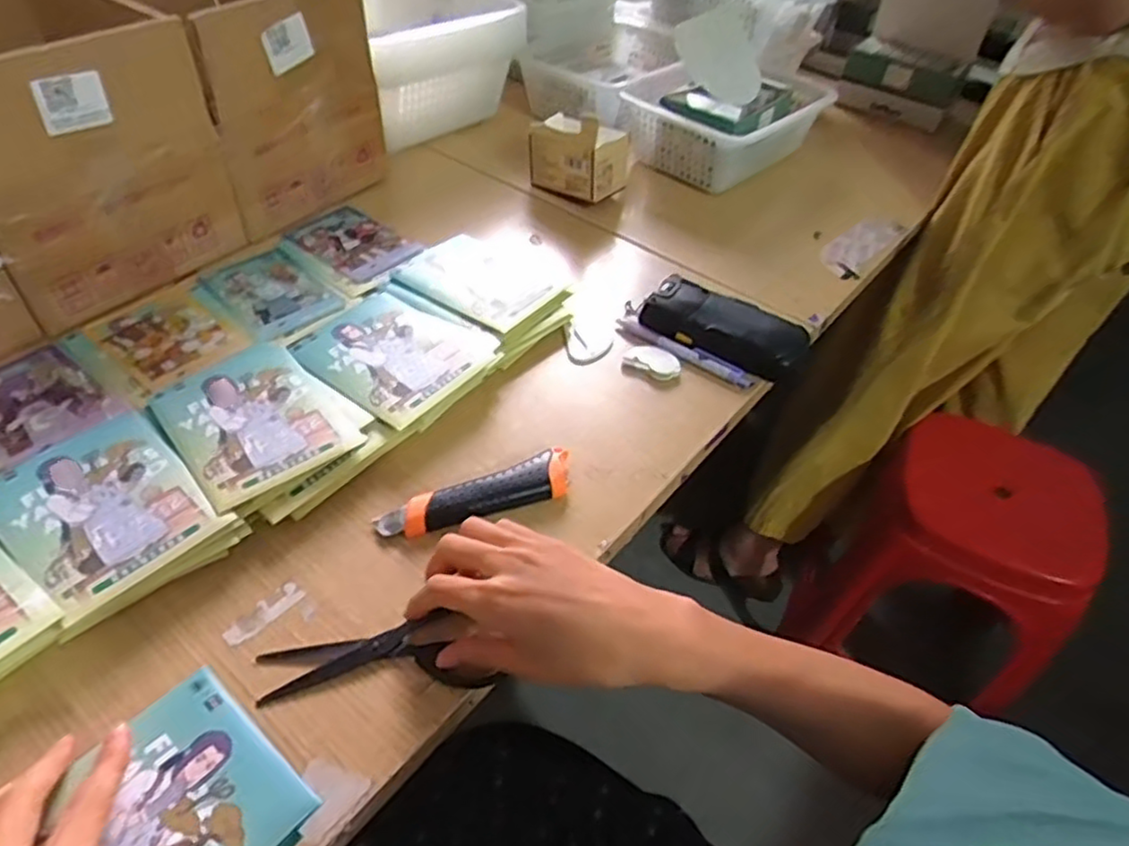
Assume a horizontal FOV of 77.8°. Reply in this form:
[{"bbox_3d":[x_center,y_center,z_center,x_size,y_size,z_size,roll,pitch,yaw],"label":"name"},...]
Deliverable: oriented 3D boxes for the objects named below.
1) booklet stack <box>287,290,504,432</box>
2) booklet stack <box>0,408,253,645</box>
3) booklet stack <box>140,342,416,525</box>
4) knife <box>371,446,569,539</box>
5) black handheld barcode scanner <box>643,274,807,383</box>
[{"bbox_3d":[-0.141,-0.052,0.595,0.140,0.032,0.121,28,49,19],"label":"booklet stack"},{"bbox_3d":[-0.304,0.063,0.470,0.148,0.032,0.109,37,52,26],"label":"booklet stack"},{"bbox_3d":[-0.223,0.005,0.533,0.153,0.031,0.128,36,52,25],"label":"booklet stack"},{"bbox_3d":[-0.062,0.054,0.516,0.147,0.021,0.035,-15,50,-20],"label":"knife"},{"bbox_3d":[0.150,-0.090,0.657,0.149,0.029,0.064,26,48,17],"label":"black handheld barcode scanner"}]

